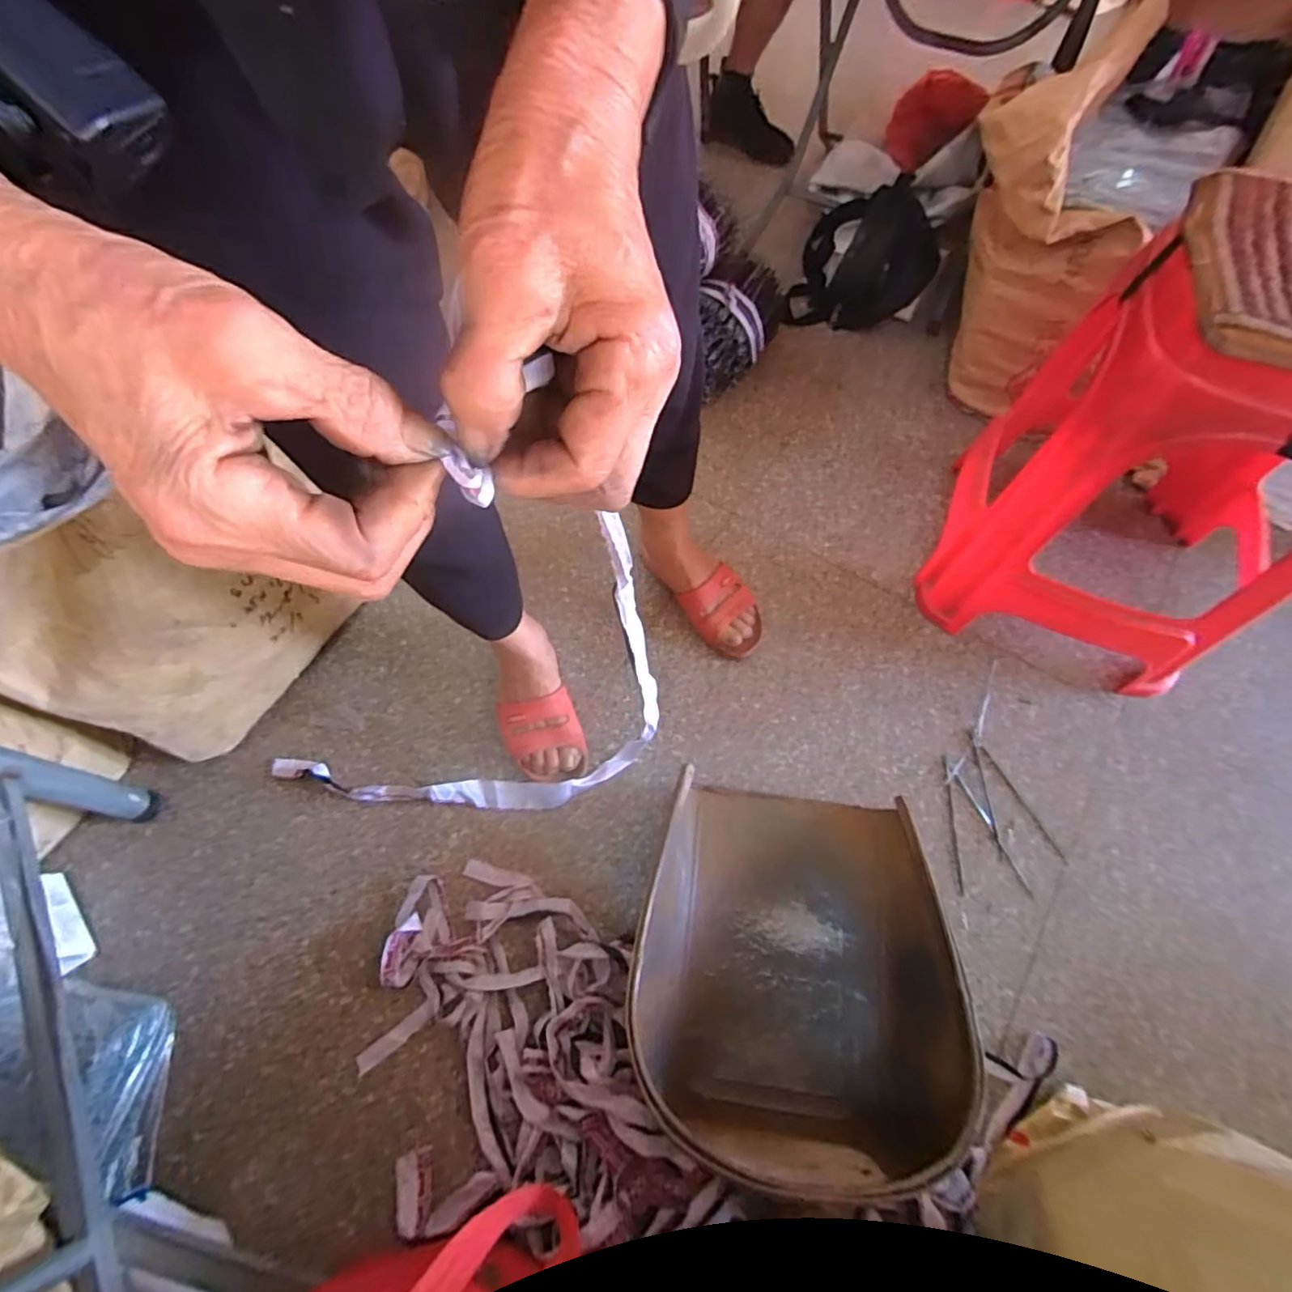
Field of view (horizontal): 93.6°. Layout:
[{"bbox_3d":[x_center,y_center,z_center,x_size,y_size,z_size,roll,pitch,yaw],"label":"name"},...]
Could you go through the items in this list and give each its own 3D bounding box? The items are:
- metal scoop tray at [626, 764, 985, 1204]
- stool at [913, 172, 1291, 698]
[{"bbox_3d":[0.160,0.335,0.661,0.335,0.127,0.355,6,67,3],"label":"metal scoop tray"},{"bbox_3d":[0.592,-0.208,0.717,0.333,0.461,0.337,25,68,12],"label":"stool"}]

